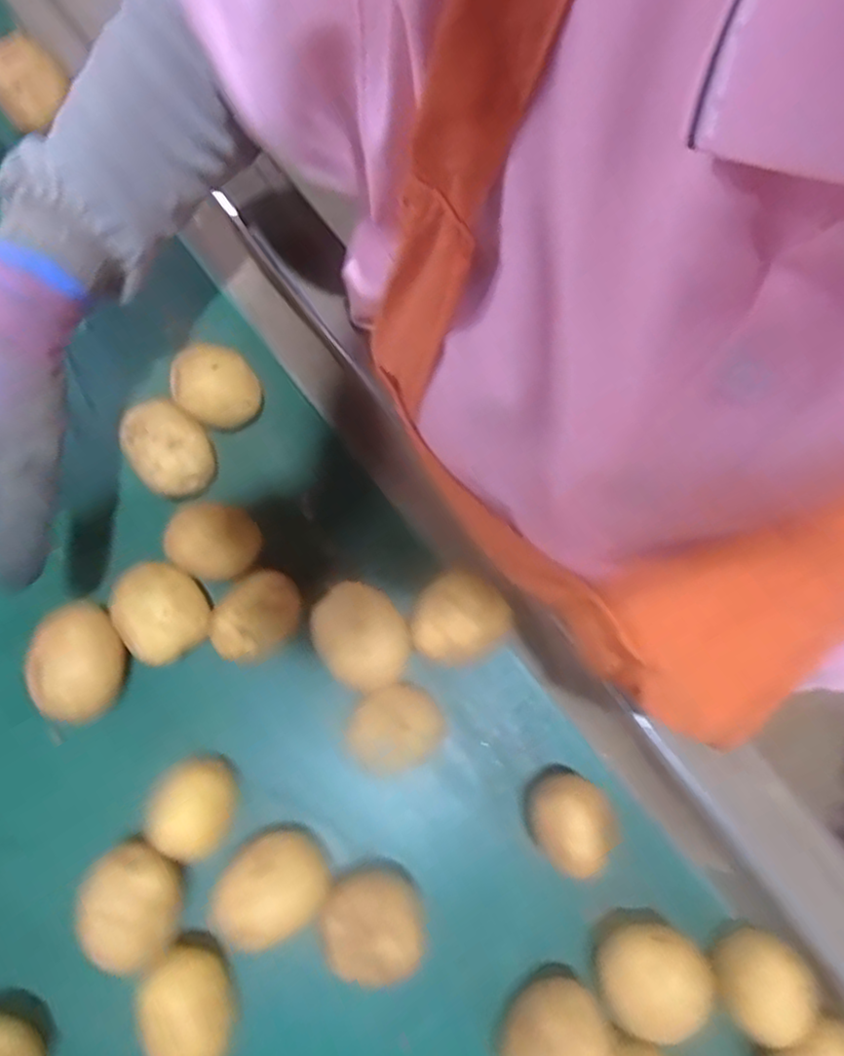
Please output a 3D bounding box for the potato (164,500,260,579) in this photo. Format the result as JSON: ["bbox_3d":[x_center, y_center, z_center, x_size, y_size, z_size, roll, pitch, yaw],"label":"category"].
[{"bbox_3d":[-0.122,0.010,0.396,0.049,0.032,0.045,0,67,-1],"label":"potato"}]

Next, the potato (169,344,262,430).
[{"bbox_3d":[-0.128,-0.087,0.416,0.049,0.039,0.040,-18,68,-9],"label":"potato"}]

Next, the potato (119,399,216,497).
[{"bbox_3d":[-0.156,-0.048,0.411,0.046,0.035,0.058,-34,71,-14],"label":"potato"}]

